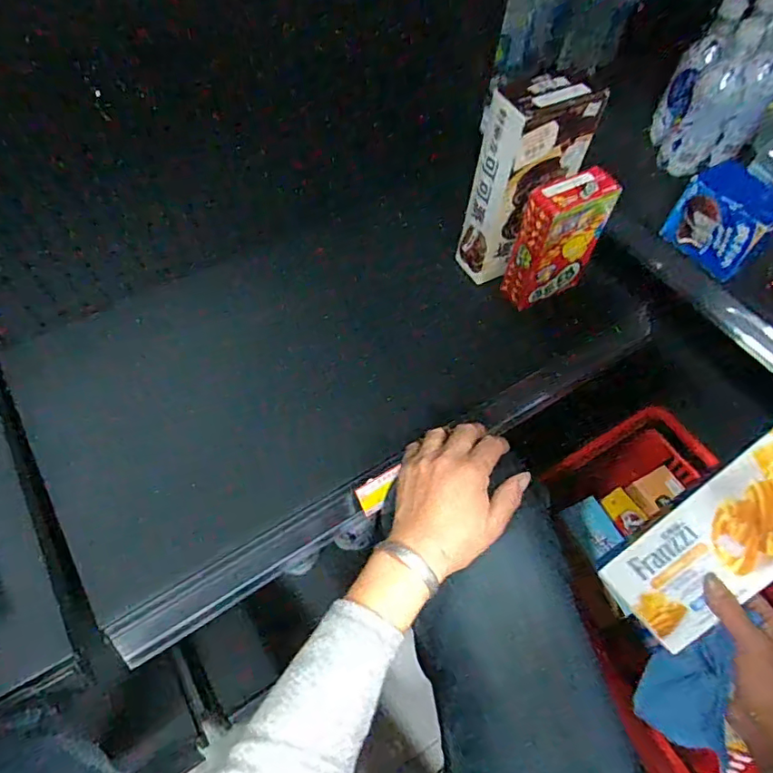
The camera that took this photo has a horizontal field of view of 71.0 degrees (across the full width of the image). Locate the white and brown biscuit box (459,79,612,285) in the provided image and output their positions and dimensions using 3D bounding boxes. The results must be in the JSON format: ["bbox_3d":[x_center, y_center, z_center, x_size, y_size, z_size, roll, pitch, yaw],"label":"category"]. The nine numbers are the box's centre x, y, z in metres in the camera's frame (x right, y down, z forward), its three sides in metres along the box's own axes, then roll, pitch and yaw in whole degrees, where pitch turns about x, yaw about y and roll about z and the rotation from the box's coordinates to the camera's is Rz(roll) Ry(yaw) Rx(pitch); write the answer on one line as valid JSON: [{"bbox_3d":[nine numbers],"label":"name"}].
[{"bbox_3d":[0.155,-0.230,0.618,0.114,0.221,0.070,-32,65,-21],"label":"white and brown biscuit box"}]

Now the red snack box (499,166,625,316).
[{"bbox_3d":[0.197,-0.170,0.633,0.101,0.153,0.051,-24,63,-17],"label":"red snack box"}]

